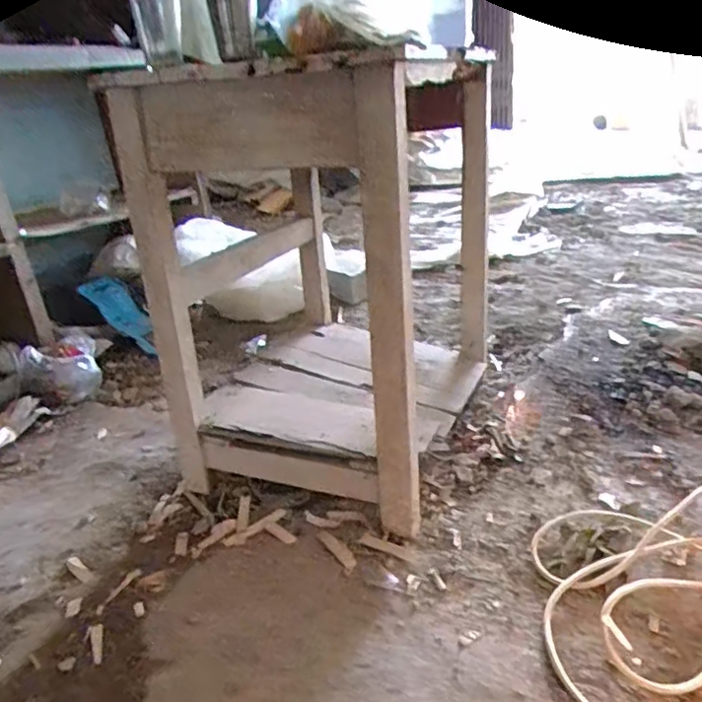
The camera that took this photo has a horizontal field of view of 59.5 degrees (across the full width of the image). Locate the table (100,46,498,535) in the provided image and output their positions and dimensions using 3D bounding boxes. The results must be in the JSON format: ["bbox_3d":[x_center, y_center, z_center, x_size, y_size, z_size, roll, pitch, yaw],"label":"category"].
[{"bbox_3d":[-0.029,-0.163,1.135,0.450,0.662,0.552,5,26,22],"label":"table"}]

